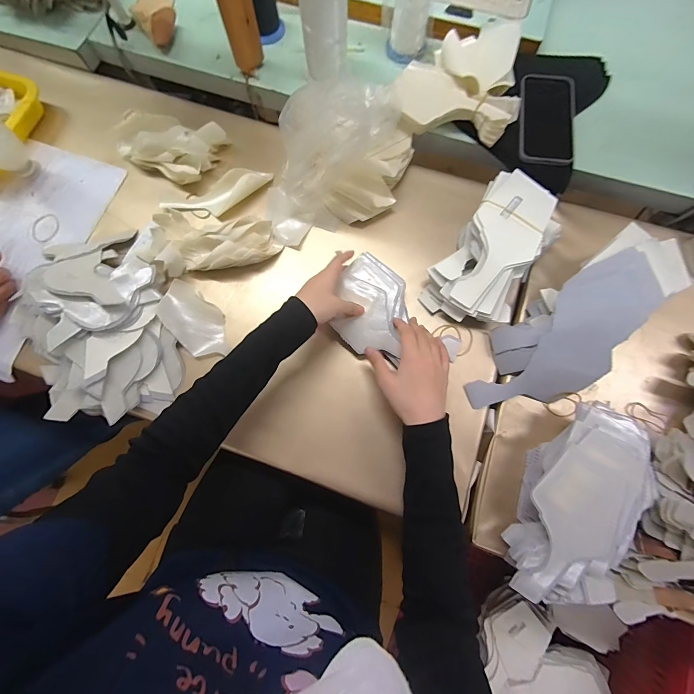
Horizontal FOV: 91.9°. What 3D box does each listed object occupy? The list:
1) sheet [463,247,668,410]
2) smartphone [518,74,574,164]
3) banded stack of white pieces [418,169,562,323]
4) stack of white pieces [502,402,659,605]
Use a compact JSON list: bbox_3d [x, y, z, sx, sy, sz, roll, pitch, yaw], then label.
[{"bbox_3d":[0.292,-0.001,0.441,0.108,0.028,0.271,43,102,10],"label":"sheet"},{"bbox_3d":[0.313,-0.355,0.523,0.089,0.010,0.154,9,81,0],"label":"smartphone"},{"bbox_3d":[0.207,-0.125,0.473,0.123,0.095,0.187,36,79,9],"label":"banded stack of white pieces"},{"bbox_3d":[0.277,0.188,0.396,0.122,0.083,0.228,16,77,4],"label":"stack of white pieces"}]

